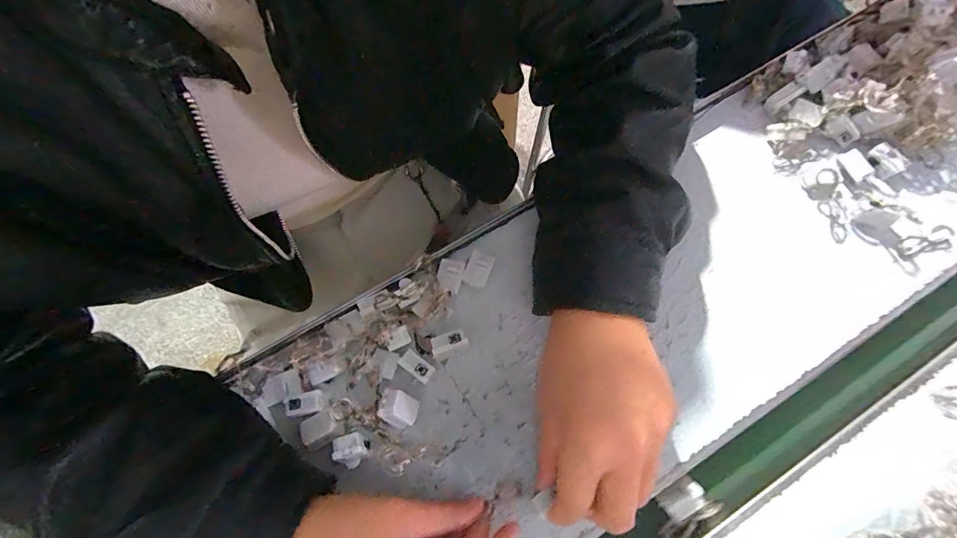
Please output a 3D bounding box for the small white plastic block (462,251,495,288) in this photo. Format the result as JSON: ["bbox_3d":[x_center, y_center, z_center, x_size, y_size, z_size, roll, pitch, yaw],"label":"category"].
[{"bbox_3d":[0.000,0.000,0.332,0.019,0.006,0.025,20,72,9],"label":"small white plastic block"}]

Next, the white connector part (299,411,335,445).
[{"bbox_3d":[-0.110,0.108,0.292,0.024,0.008,0.016,-24,71,-7],"label":"white connector part"}]

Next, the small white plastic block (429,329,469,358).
[{"bbox_3d":[-0.021,0.054,0.311,0.026,0.014,0.013,-19,70,-5],"label":"small white plastic block"}]

